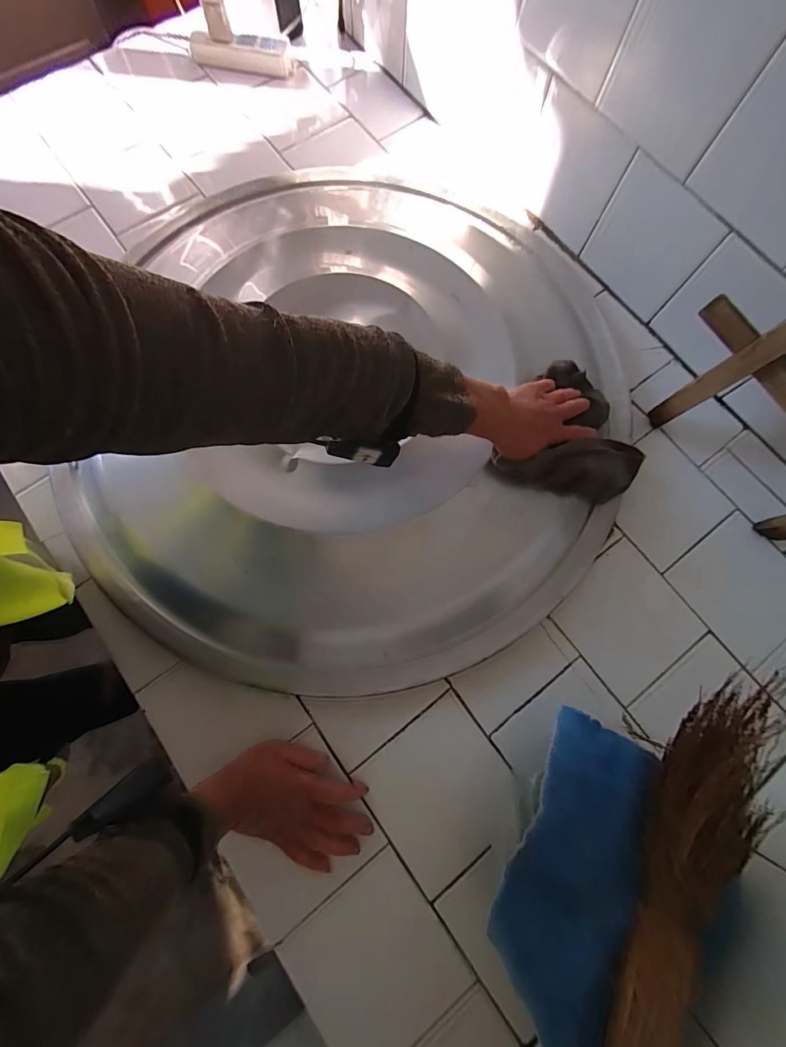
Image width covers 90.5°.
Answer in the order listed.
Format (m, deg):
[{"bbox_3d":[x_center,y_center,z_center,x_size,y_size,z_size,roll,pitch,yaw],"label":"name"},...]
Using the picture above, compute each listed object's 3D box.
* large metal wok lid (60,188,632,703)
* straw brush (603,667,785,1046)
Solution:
[{"bbox_3d":[-0.041,-0.158,0.509,0.661,0.084,0.717,0,76,-2],"label":"large metal wok lid"},{"bbox_3d":[0.247,0.304,0.321,0.087,0.059,0.349,28,77,5],"label":"straw brush"}]

